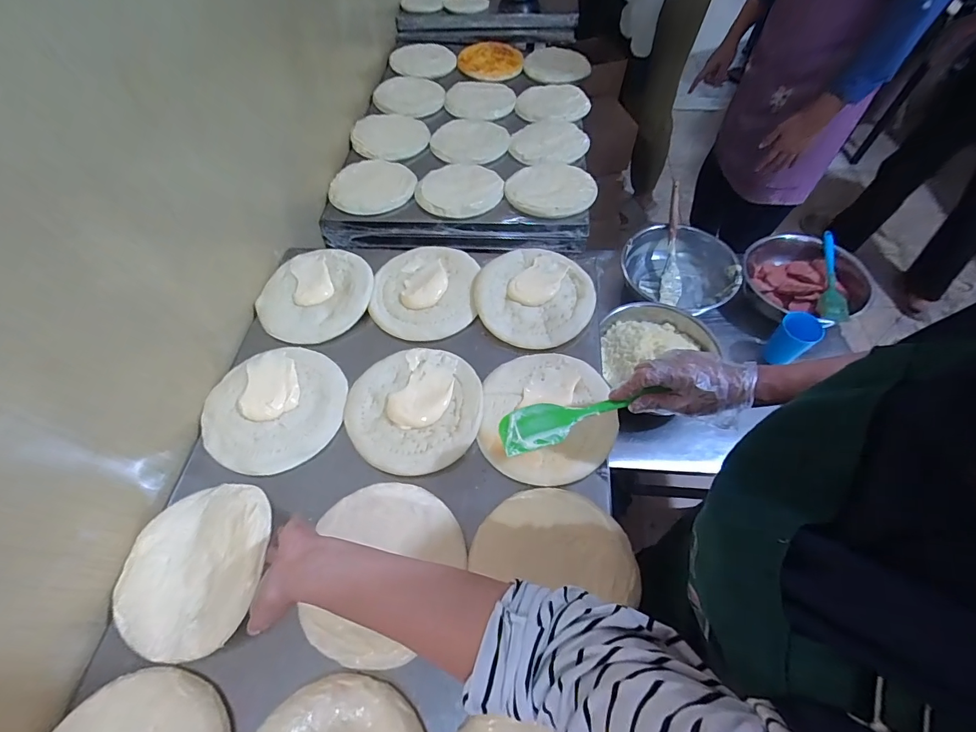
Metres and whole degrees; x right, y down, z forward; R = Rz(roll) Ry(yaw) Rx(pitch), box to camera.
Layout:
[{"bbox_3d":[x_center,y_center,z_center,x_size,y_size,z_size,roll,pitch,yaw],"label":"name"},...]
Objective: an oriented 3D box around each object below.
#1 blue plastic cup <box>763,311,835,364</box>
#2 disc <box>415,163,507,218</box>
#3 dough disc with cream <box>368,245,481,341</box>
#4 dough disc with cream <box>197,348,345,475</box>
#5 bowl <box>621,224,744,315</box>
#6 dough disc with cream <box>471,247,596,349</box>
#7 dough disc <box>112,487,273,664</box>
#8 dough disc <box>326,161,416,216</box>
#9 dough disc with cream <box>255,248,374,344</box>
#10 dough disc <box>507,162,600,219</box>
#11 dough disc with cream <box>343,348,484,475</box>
[{"bbox_3d":[0.647,-0.059,0.895,0.065,0.106,0.074,-31,61,-17],"label":"blue plastic cup"},{"bbox_3d":[-0.058,-0.411,0.969,0.204,0.028,0.204,-1,57,1],"label":"disc"},{"bbox_3d":[-0.111,-0.133,0.748,0.175,0.034,0.193,2,57,3],"label":"dough disc with cream"},{"bbox_3d":[-0.320,0.059,0.630,0.206,0.016,0.186,-19,58,-11],"label":"dough disc with cream"},{"bbox_3d":[0.472,-0.234,1.024,0.248,0.098,0.248,-1,57,1],"label":"bowl"},{"bbox_3d":[0.075,-0.117,0.723,0.192,0.037,0.188,-1,57,1],"label":"dough disc with cream"},{"bbox_3d":[-0.353,0.235,0.509,0.183,0.025,0.187,-7,59,12],"label":"dough disc"},{"bbox_3d":[-0.269,-0.427,0.992,0.192,0.027,0.188,-1,57,1],"label":"dough disc"},{"bbox_3d":[-0.303,-0.128,0.745,0.195,0.040,0.180,-1,57,1],"label":"dough disc with cream"},{"bbox_3d":[0.136,-0.411,0.956,0.194,0.026,0.214,-19,58,-11],"label":"dough disc"},{"bbox_3d":[-0.110,0.057,0.623,0.197,0.018,0.191,-2,57,0],"label":"dough disc with cream"}]

